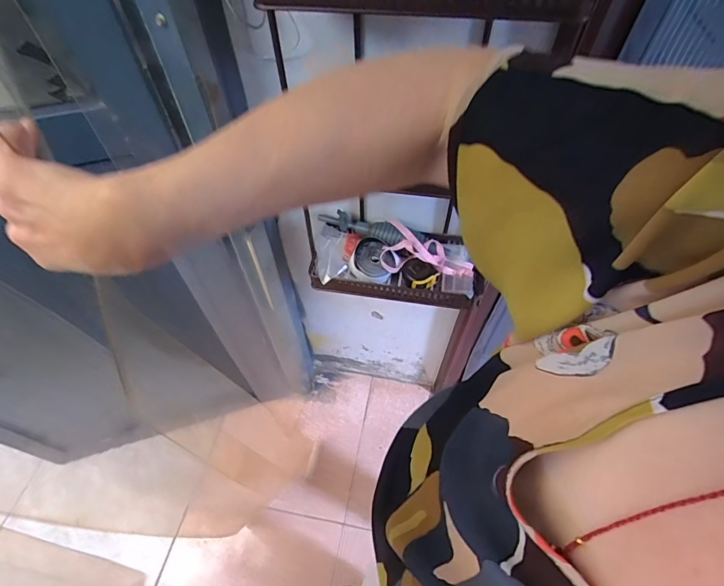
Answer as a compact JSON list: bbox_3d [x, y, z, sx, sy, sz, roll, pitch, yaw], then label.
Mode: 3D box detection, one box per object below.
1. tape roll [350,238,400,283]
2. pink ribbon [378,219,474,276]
[{"bbox_3d":[0.020,-0.068,0.815,0.096,0.030,0.089,0,54,1],"label":"tape roll"},{"bbox_3d":[0.118,-0.076,0.811,0.156,0.042,0.100,22,56,0],"label":"pink ribbon"}]

